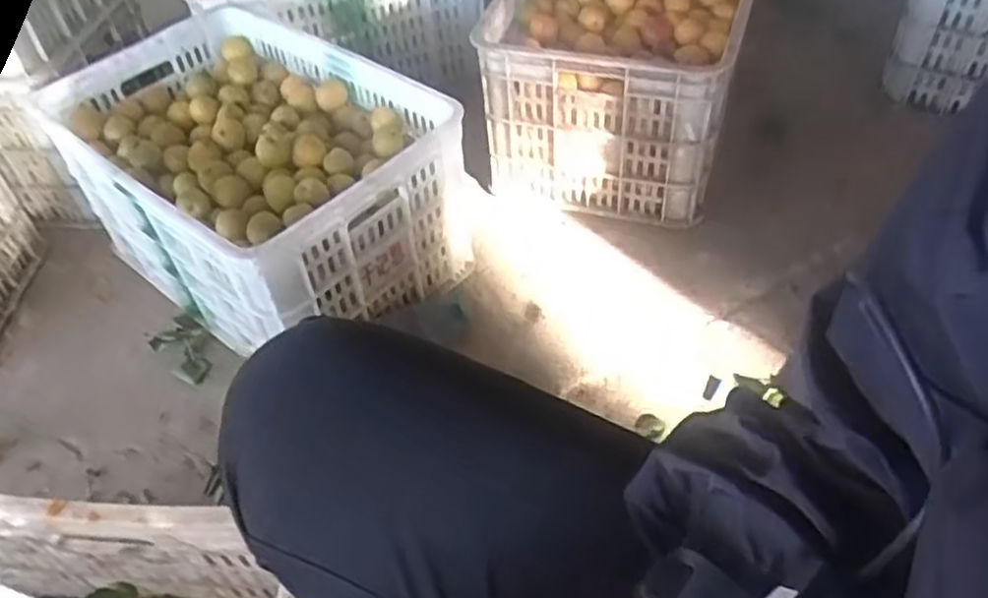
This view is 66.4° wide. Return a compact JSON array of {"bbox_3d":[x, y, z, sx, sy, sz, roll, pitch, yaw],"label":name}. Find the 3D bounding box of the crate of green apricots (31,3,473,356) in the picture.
[{"bbox_3d":[-0.294,-0.154,0.960,0.456,0.251,0.306,28,54,27],"label":"crate of green apricots"}]

